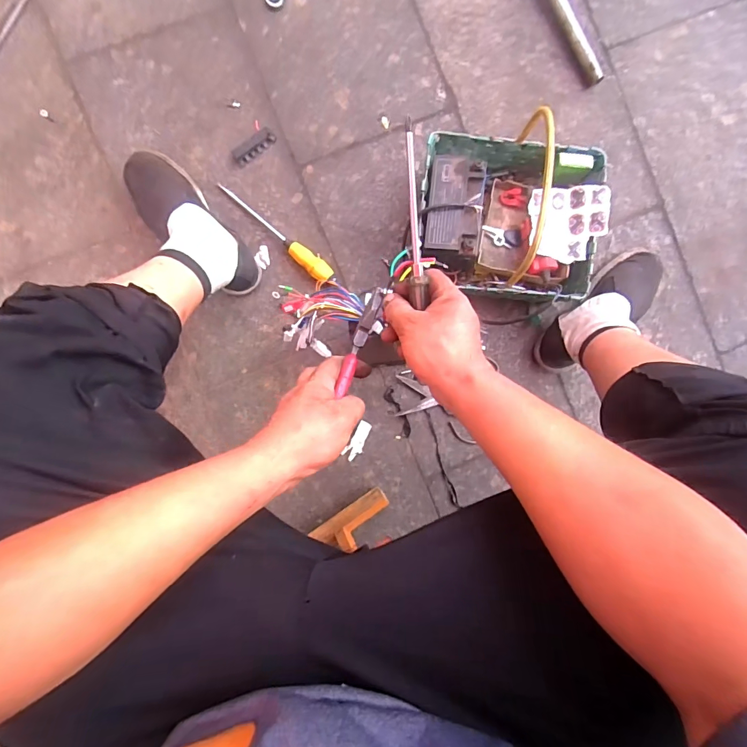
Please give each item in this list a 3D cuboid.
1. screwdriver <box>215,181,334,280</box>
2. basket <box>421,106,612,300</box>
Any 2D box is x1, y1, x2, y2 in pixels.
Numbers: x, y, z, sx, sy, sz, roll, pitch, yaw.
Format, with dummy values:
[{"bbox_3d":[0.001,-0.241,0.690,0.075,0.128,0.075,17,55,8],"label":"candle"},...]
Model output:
[{"bbox_3d":[-0.172,-0.242,0.691,0.249,0.033,0.029,39,89,-2],"label":"screwdriver"},{"bbox_3d":[0.214,-0.249,0.595,0.272,0.216,0.239,8,90,-2],"label":"basket"}]

